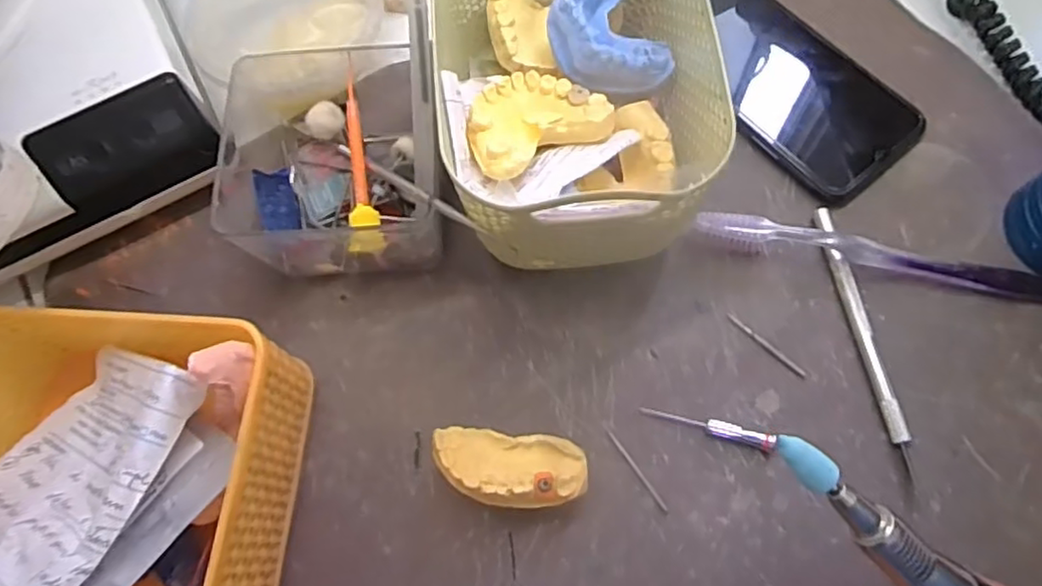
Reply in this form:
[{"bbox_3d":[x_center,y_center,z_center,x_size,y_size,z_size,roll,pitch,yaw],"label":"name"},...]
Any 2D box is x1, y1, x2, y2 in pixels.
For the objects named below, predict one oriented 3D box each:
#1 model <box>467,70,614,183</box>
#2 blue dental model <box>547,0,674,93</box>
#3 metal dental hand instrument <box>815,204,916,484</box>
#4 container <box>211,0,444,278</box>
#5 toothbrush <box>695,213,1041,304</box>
[{"bbox_3d":[0.005,-0.085,0.302,0.068,0.024,0.053,-29,71,-8],"label":"model"},{"bbox_3d":[0.041,-0.132,0.322,0.053,0.033,0.064,-16,70,-3],"label":"blue dental model"},{"bbox_3d":[0.160,0.019,0.302,0.008,0.011,0.129,-9,69,0],"label":"metal dental hand instrument"},{"bbox_3d":[-0.096,-0.067,0.317,0.118,0.058,0.105,-6,68,1],"label":"container"},{"bbox_3d":[0.179,-0.017,0.312,0.188,0.013,0.015,10,71,7],"label":"toothbrush"}]

